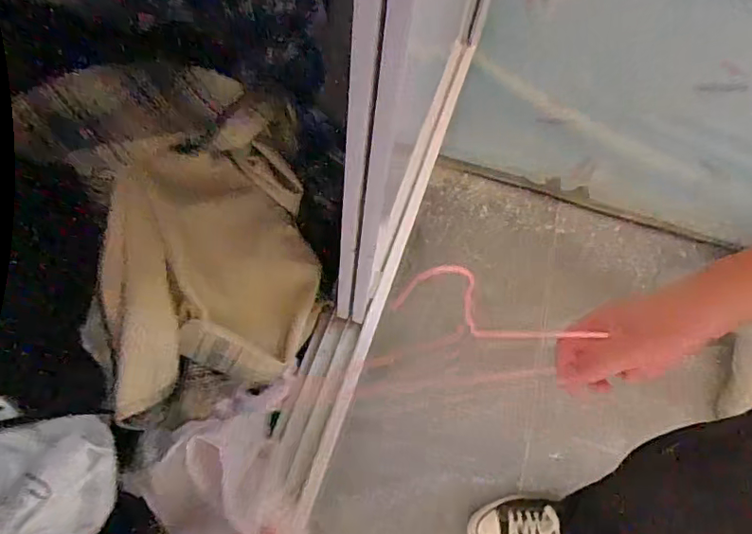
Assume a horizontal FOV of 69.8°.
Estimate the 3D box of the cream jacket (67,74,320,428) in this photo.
[{"bbox_3d":[-0.203,-0.031,0.630,0.247,0.198,0.364,-9,64,-10],"label":"cream jacket"}]

